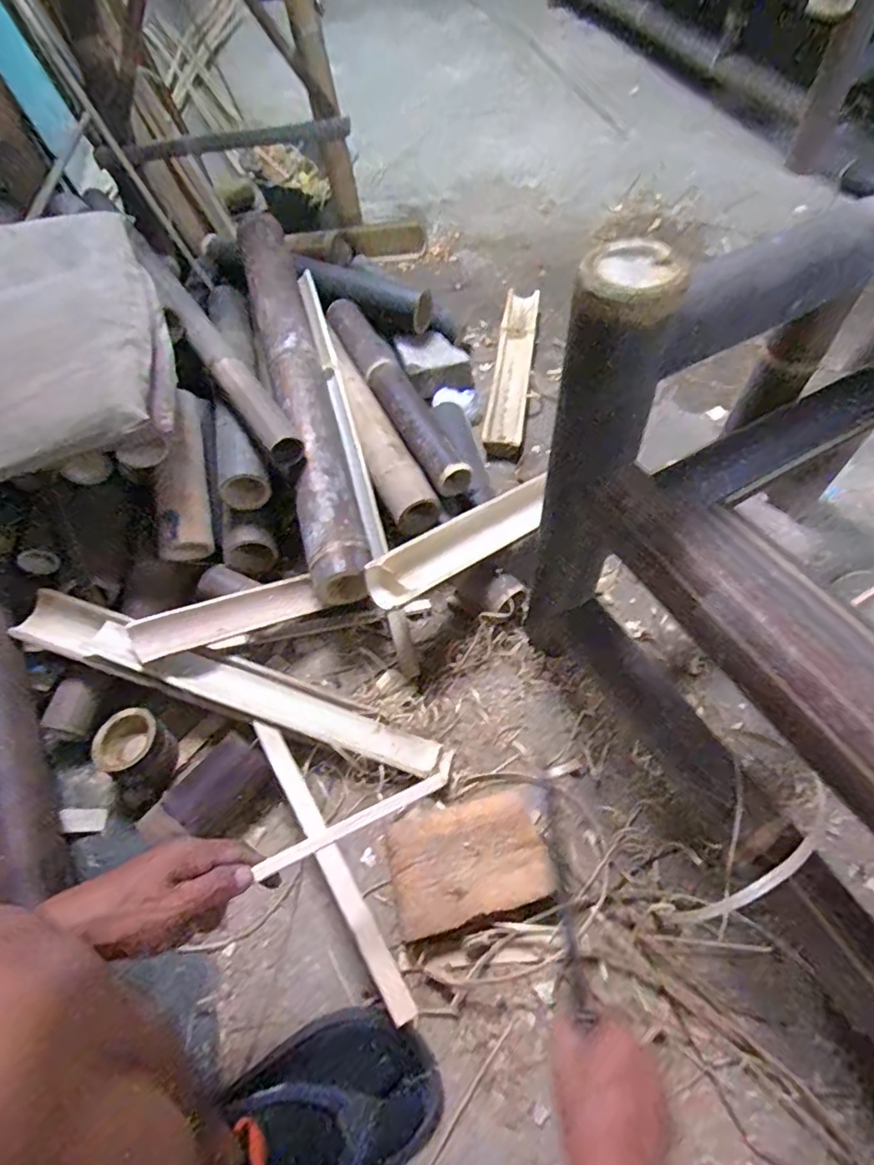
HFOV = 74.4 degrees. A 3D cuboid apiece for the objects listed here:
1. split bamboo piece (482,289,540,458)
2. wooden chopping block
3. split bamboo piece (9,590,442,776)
[{"bbox_3d":[0.145,-0.414,1.088,0.066,0.038,0.431,7,58,7],"label":"split bamboo piece"},{"bbox_3d":[0.035,0.302,0.627,0.171,0.038,0.121,-16,58,-7],"label":"wooden chopping block"},{"bbox_3d":[-0.250,0.128,0.716,0.550,0.048,0.071,20,61,-1],"label":"split bamboo piece"}]

